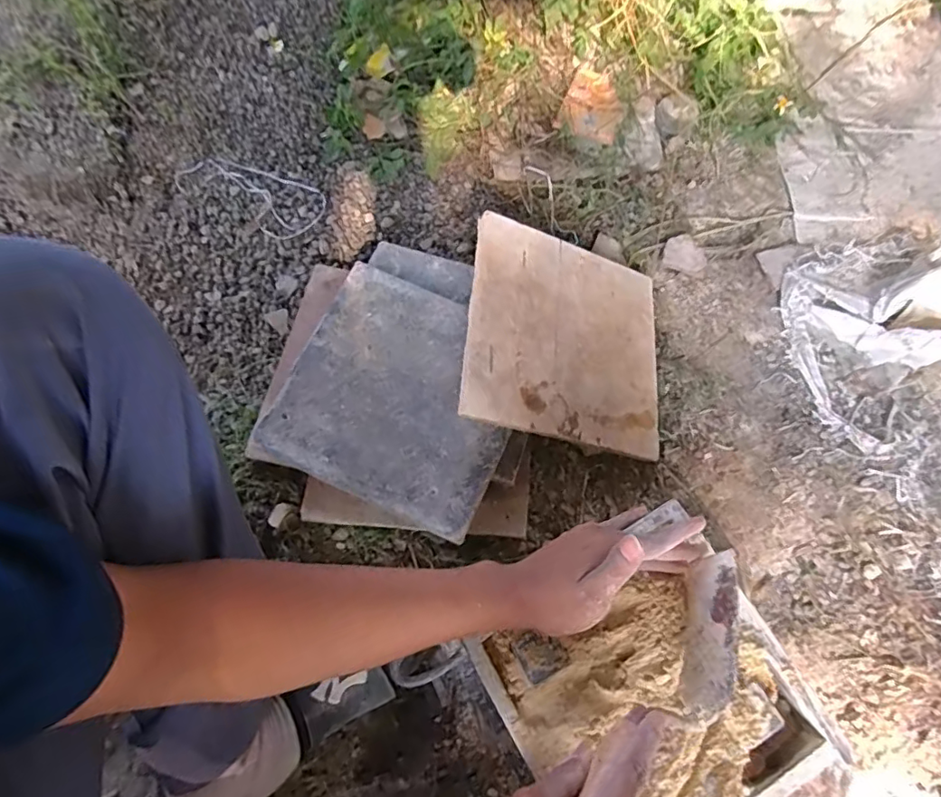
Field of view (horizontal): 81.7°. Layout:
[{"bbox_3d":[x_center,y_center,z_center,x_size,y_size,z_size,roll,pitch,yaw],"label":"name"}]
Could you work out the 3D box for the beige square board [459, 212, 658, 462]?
[{"bbox_3d":[0.113,-0.067,0.619,0.247,0.012,0.234,13,71,-24],"label":"beige square board"}]

